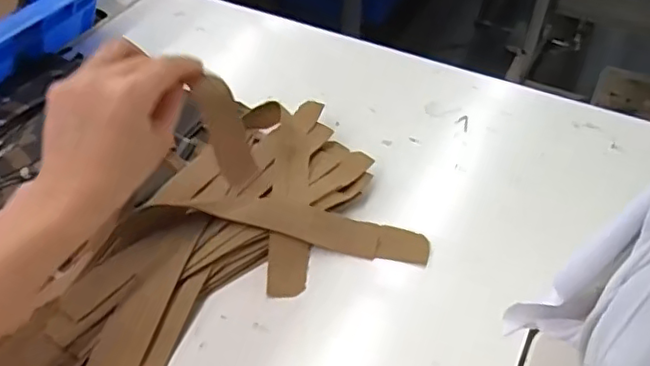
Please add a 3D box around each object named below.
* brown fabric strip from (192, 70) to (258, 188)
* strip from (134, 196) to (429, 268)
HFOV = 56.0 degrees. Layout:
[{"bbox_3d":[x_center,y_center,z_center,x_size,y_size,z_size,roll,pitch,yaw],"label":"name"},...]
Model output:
[{"bbox_3d":[-0.070,-0.035,0.439,0.026,0.088,0.005,-31,37,-19],"label":"brown fabric strip"},{"bbox_3d":[-0.025,0.028,0.460,0.206,0.017,0.032,9,46,10],"label":"strip"}]

